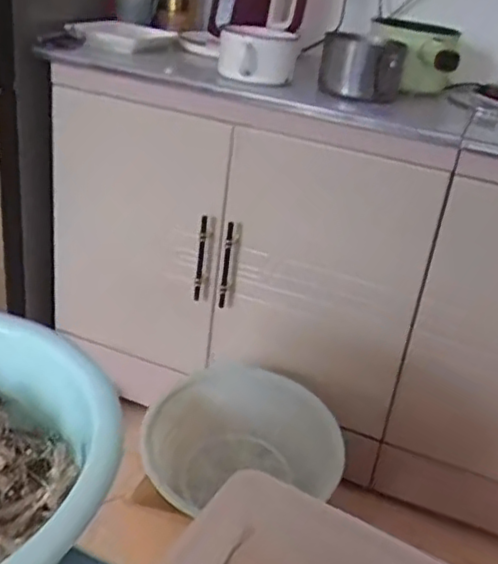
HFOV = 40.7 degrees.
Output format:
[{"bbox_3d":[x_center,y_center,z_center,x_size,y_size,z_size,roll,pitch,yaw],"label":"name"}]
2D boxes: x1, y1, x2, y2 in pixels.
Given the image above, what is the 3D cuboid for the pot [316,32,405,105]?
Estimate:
[{"bbox_3d":[0.184,-0.351,1.108,0.139,0.102,0.150,9,27,4],"label":"pot"}]

